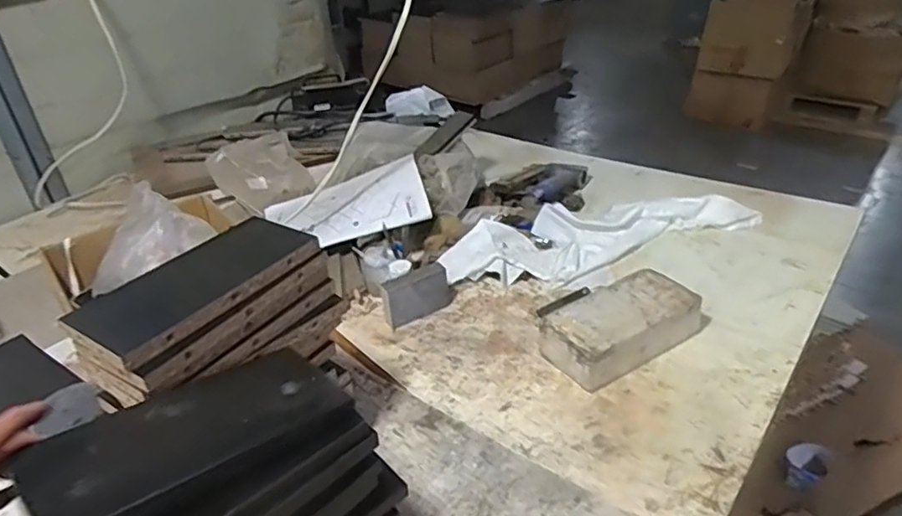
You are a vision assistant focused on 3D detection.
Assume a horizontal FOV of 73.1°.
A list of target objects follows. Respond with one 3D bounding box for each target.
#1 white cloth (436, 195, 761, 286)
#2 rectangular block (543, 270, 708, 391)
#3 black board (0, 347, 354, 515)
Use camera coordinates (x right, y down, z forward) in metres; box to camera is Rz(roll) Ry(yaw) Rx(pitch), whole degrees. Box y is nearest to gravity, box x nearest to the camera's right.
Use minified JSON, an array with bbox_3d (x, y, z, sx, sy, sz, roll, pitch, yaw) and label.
[{"bbox_3d":[0.261,-0.046,1.038,0.556,0.044,0.154,-12,34,-14],"label":"white cloth"},{"bbox_3d":[0.229,0.089,0.819,0.214,0.061,0.108,-20,37,-24],"label":"rectangular block"},{"bbox_3d":[-0.176,0.118,0.419,0.197,0.013,0.099,-19,34,-39],"label":"black board"}]

